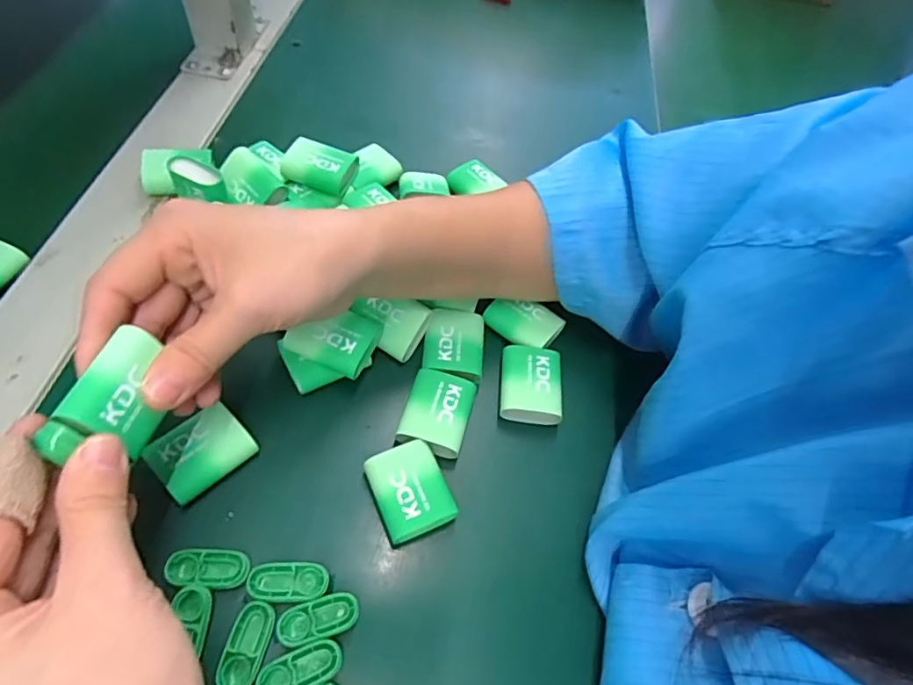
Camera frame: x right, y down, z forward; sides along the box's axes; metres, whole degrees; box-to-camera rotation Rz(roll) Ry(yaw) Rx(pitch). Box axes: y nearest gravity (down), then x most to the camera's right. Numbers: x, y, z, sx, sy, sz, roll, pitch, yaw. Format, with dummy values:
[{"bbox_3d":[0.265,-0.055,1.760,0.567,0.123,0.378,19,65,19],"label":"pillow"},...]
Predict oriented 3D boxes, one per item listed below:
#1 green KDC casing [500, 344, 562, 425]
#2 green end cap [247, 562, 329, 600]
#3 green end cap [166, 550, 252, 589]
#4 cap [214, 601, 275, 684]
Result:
[{"bbox_3d":[0.042,0.025,0.304,0.035,0.013,0.047,7,51,-1],"label":"green KDC casing"},{"bbox_3d":[-0.075,0.107,0.238,0.033,0.009,0.015,1,51,-5],"label":"green end cap"},{"bbox_3d":[-0.109,0.099,0.234,0.034,0.004,0.016,1,51,-5],"label":"green end cap"},{"bbox_3d":[-0.087,0.126,0.222,0.016,0.005,0.033,10,51,2],"label":"cap"}]

